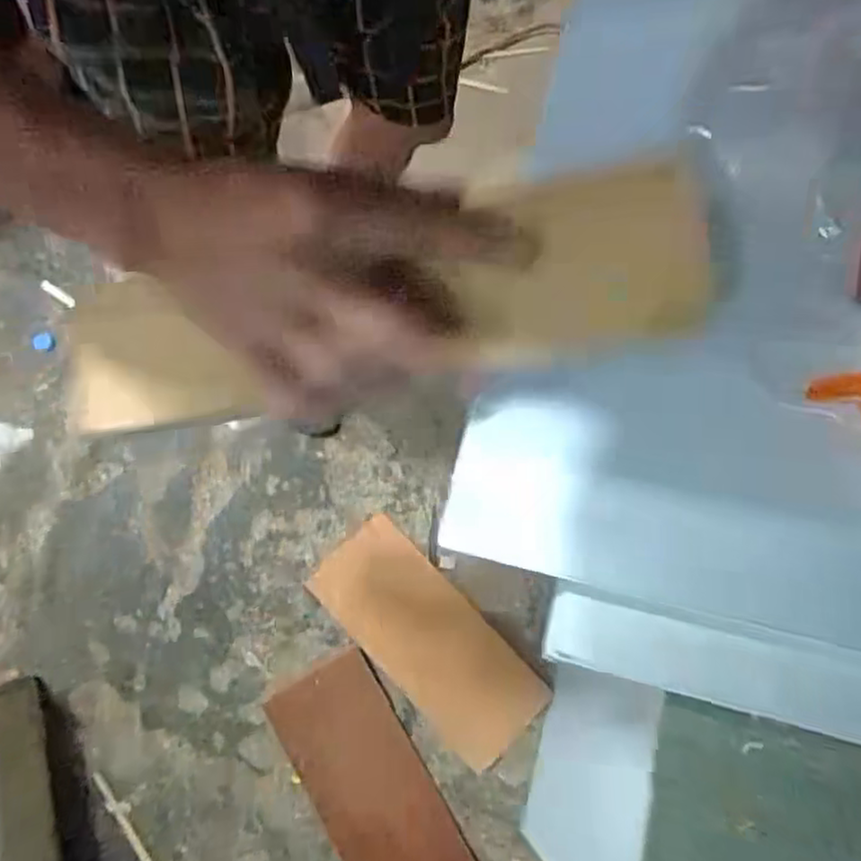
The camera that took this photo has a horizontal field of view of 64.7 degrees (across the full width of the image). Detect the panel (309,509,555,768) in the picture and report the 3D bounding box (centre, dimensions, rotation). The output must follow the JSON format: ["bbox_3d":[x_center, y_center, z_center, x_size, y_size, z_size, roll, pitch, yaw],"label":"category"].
[{"bbox_3d":[-0.011,0.328,1.090,0.170,0.018,0.398,-43,74,-12],"label":"panel"}]

